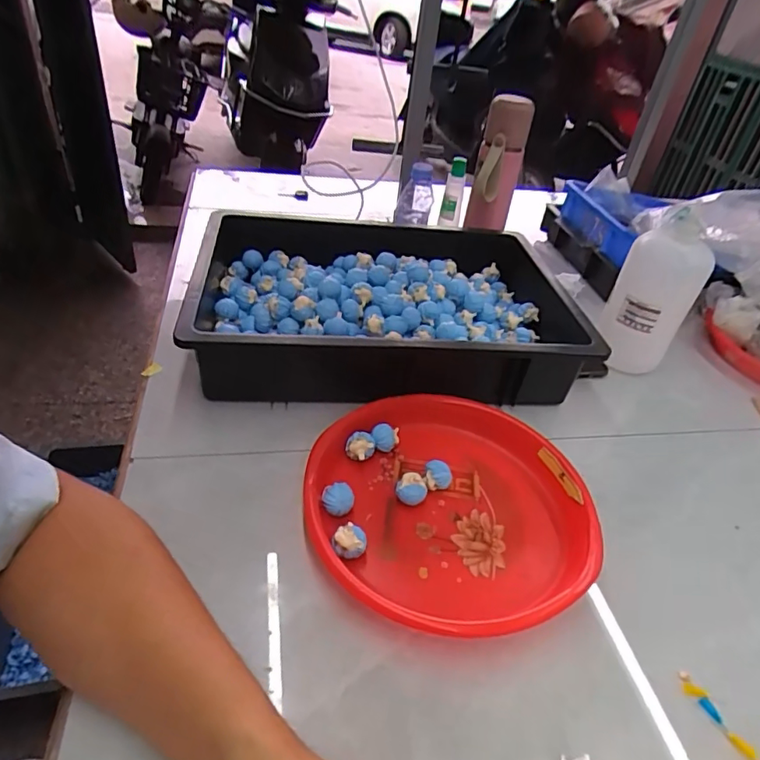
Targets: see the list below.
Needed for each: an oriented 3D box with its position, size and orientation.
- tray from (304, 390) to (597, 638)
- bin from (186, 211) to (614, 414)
[{"bbox_3d":[0.062,0.111,0.480,0.244,0.039,0.247,5,37,-4],"label":"tray"},{"bbox_3d":[0.007,-0.095,0.684,0.437,0.105,0.329,2,38,-7],"label":"bin"}]

